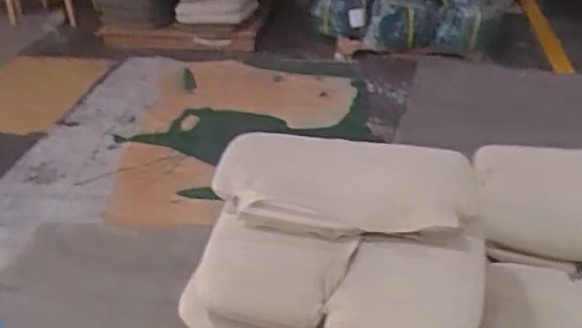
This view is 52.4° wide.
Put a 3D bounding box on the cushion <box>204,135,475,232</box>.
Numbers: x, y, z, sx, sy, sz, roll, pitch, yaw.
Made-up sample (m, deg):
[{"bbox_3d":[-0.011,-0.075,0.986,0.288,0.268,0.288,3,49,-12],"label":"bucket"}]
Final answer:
[{"bbox_3d":[0.097,0.025,1.037,0.441,0.071,0.198,3,32,6],"label":"cushion"}]

